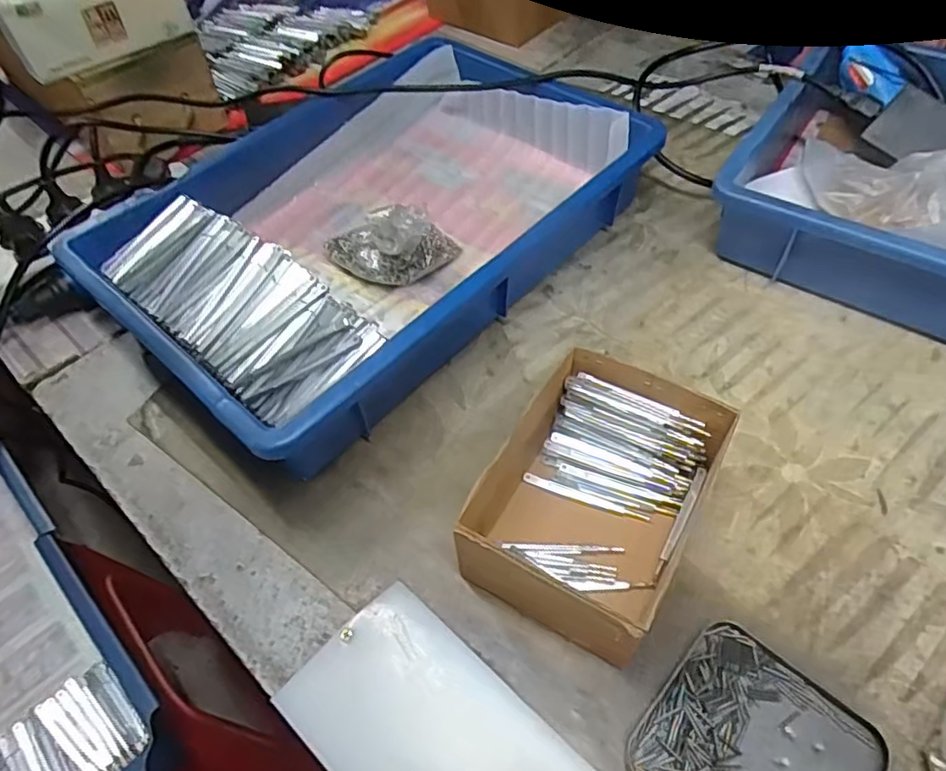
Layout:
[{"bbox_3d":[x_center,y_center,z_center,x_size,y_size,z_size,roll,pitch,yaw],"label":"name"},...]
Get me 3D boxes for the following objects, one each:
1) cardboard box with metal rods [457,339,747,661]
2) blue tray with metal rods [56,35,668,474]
[{"bbox_3d":[0.075,0.066,0.375,0.113,0.067,0.153,23,59,19],"label":"cardboard box with metal rods"},{"bbox_3d":[-0.076,-0.141,0.517,0.272,0.087,0.408,36,64,26],"label":"blue tray with metal rods"}]

